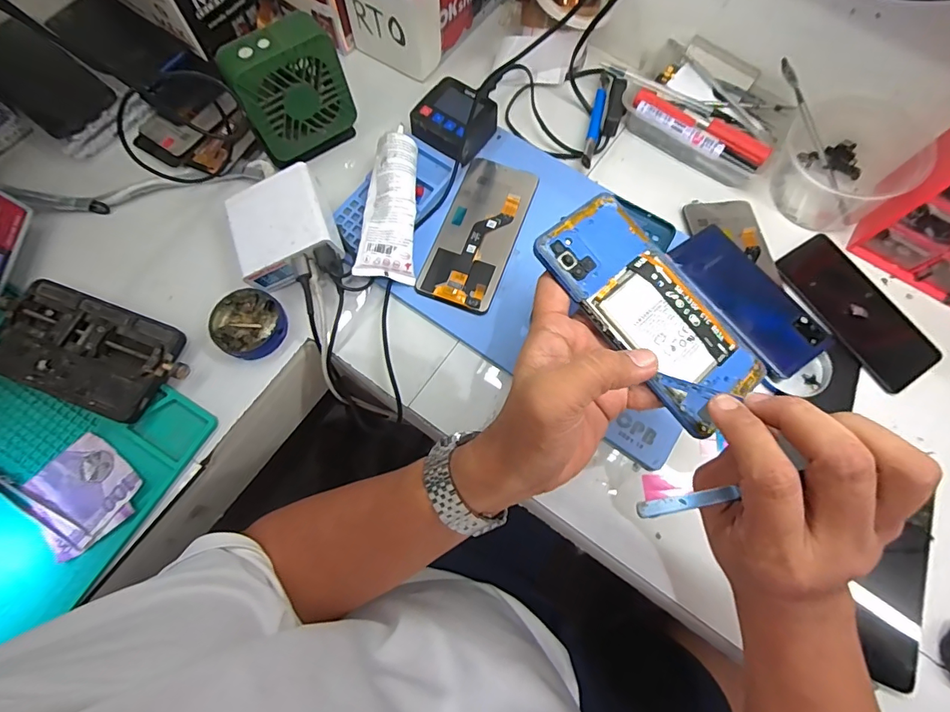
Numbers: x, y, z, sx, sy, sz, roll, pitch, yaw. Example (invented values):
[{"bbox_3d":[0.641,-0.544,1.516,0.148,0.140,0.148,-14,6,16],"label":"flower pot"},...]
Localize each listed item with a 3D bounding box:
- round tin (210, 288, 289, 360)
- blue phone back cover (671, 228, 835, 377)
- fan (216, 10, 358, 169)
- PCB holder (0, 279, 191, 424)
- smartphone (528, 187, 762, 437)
[{"bbox_3d":[-0.202,-0.030,0.406,0.060,0.016,0.059,1,74,-2],"label":"round tin"},{"bbox_3d":[0.254,-0.054,0.428,0.082,0.007,0.154,-33,74,-16],"label":"blue phone back cover"},{"bbox_3d":[-0.169,-0.243,0.423,0.096,0.104,0.041,-37,78,-12],"label":"fan"},{"bbox_3d":[-0.332,-0.007,0.386,0.170,0.020,0.089,18,74,3],"label":"PCB holder"},{"bbox_3d":[0.109,-0.030,0.285,0.071,0.009,0.154,-41,86,-12],"label":"smartphone"}]

